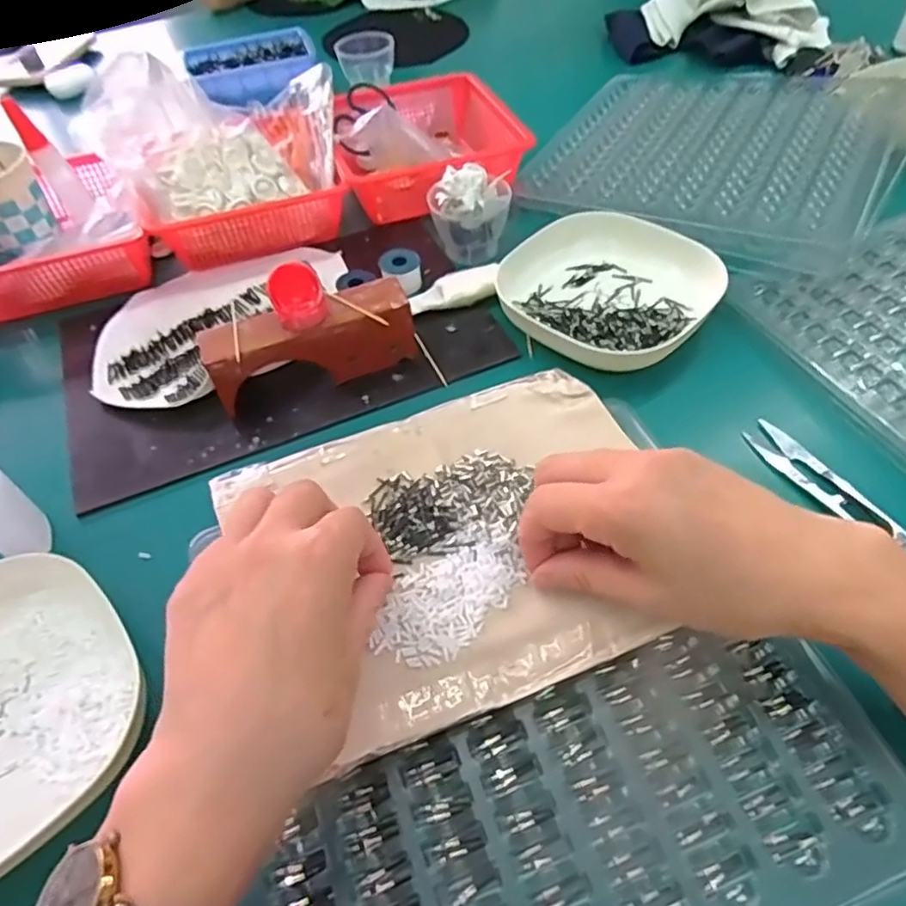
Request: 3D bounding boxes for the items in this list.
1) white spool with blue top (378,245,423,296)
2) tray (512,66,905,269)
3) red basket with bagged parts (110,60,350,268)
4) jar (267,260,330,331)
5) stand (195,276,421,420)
[{"bbox_3d":[-0.040,-0.140,0.485,0.031,0.019,0.032,-2,52,3],"label":"white spool with blue top"},{"bbox_3d":[0.231,-0.272,0.561,0.278,0.033,0.287,26,58,22],"label":"tray"},{"bbox_3d":[-0.172,-0.234,0.533,0.170,0.078,0.132,-19,53,-10],"label":"red basket with bagged parts"},{"bbox_3d":[-0.095,-0.096,0.391,0.032,0.028,0.029,-18,53,-10],"label":"jar"},{"bbox_3d":[-0.092,-0.070,0.422,0.131,0.051,0.038,-18,53,-10],"label":"stand"}]

